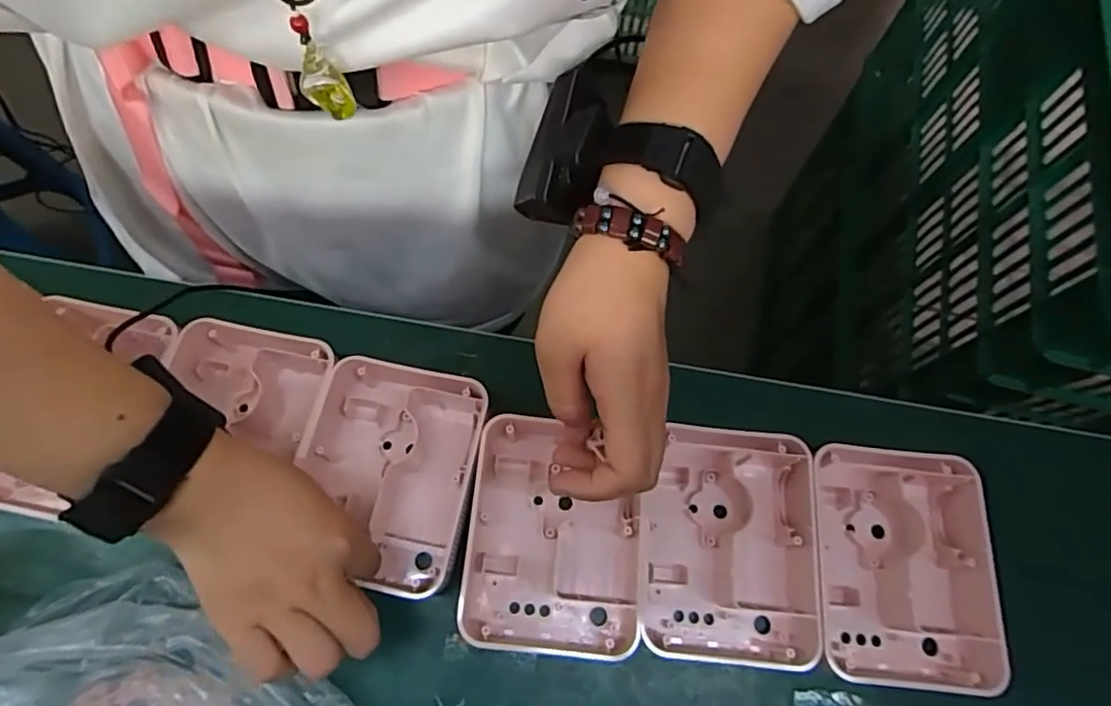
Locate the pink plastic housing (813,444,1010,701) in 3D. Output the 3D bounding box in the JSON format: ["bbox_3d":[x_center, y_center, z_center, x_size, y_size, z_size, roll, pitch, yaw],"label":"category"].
[{"bbox_3d":[0.199,0.121,0.361,0.096,0.044,0.138,6,69,0],"label":"pink plastic housing"}]

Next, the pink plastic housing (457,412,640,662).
[{"bbox_3d":[0.000,0.108,0.361,0.102,0.036,0.131,5,71,0],"label":"pink plastic housing"}]

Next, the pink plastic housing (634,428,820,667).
[{"bbox_3d":[0.099,0.111,0.359,0.101,0.038,0.131,2,69,-2],"label":"pink plastic housing"}]

